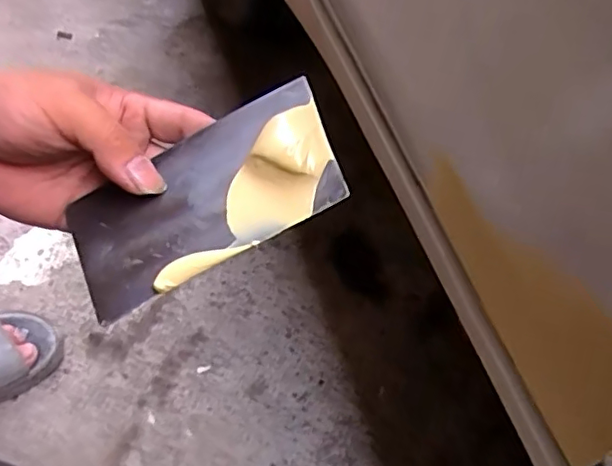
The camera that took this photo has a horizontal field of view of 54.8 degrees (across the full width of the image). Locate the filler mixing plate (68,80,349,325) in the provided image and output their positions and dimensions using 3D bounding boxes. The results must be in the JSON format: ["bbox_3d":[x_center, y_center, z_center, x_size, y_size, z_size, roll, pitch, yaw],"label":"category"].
[{"bbox_3d":[-0.049,-0.019,0.283,0.134,0.013,0.073,-30,60,-1],"label":"filler mixing plate"}]

